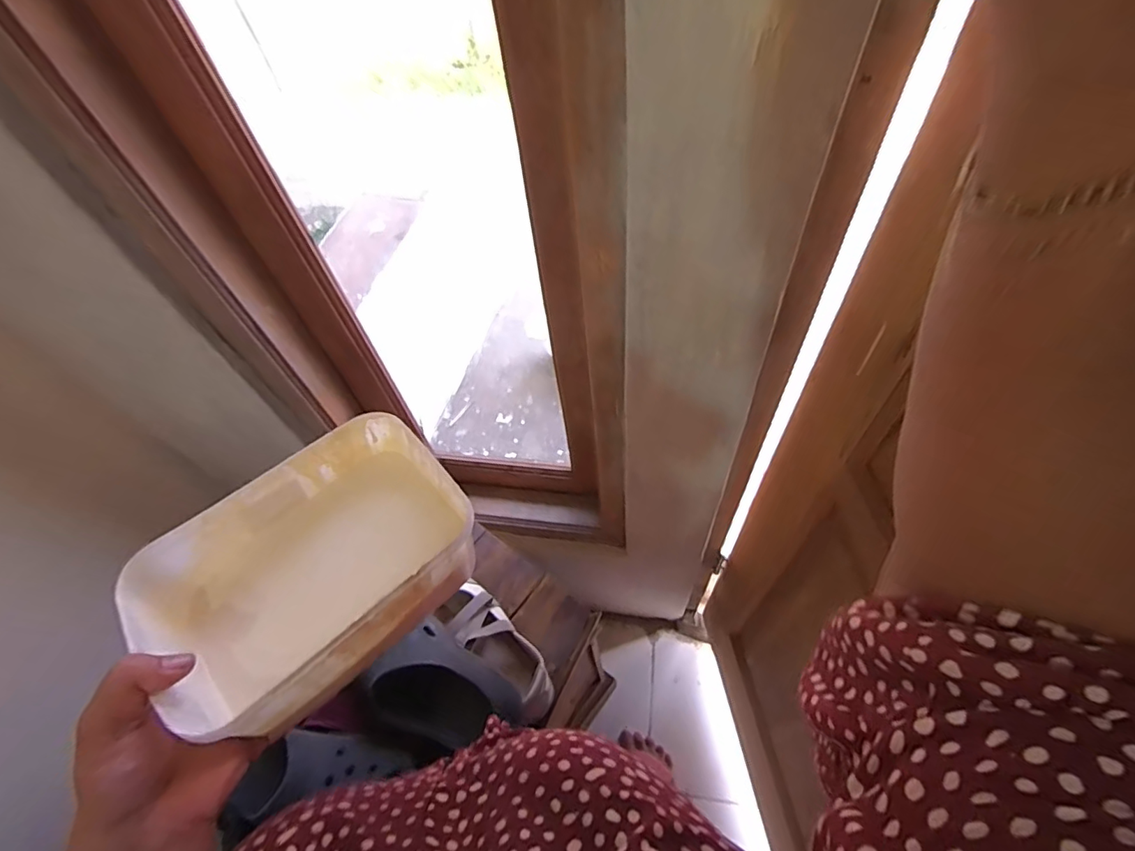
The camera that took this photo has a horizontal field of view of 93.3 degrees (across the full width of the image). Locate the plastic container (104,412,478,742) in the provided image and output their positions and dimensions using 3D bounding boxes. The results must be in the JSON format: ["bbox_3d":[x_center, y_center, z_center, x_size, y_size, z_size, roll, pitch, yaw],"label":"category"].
[{"bbox_3d":[-0.168,0.091,0.364,0.135,0.068,0.196,38,65,25],"label":"plastic container"}]

